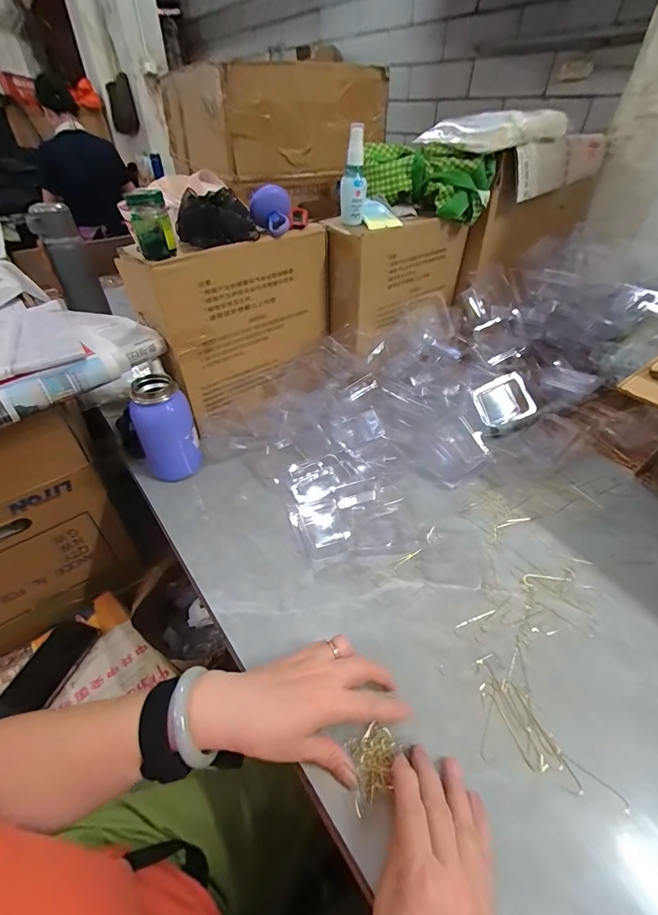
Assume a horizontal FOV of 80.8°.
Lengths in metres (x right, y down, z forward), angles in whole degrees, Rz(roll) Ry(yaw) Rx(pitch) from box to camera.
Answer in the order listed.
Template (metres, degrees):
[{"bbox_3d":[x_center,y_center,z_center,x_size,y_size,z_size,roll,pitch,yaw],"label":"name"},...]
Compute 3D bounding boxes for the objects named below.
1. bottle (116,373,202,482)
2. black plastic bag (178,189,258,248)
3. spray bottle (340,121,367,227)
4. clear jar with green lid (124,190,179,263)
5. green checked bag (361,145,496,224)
[{"bbox_3d":[-0.225,-0.037,0.538,0.076,0.137,0.061,-1,42,-1],"label":"bottle"},{"bbox_3d":[-0.155,-0.324,0.521,0.090,0.051,0.088,-32,51,-31],"label":"black plastic bag"},{"bbox_3d":[0.037,-0.416,0.576,0.039,0.119,0.036,3,42,3],"label":"spray bottle"},{"bbox_3d":[-0.212,-0.278,0.463,0.042,0.069,0.037,-17,45,-19],"label":"clear jar with green lid"},{"bbox_3d":[0.161,-0.458,0.646,0.206,0.089,0.062,13,43,14],"label":"green checked bag"}]

